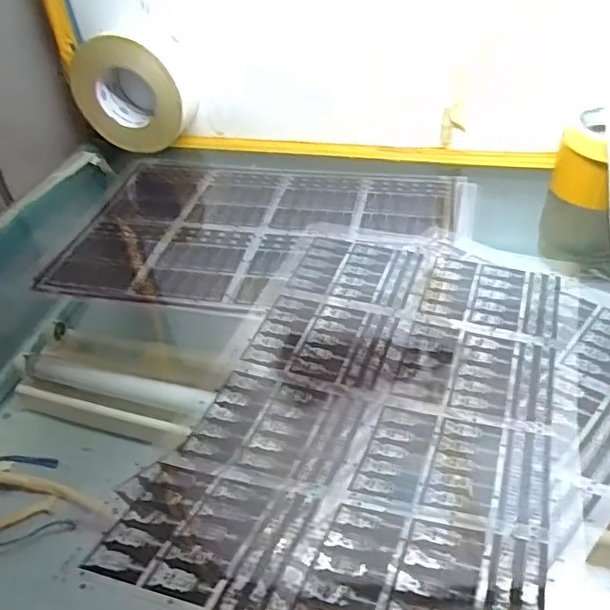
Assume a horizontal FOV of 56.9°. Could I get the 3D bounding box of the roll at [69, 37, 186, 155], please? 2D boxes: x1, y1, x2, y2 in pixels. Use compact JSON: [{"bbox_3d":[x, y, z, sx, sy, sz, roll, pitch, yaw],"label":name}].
[{"bbox_3d":[-0.217,-0.262,0.712,0.140,0.132,0.048,5,41,12],"label":"roll"}]

